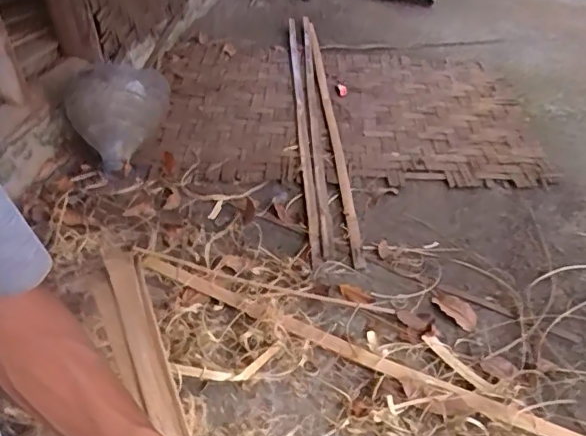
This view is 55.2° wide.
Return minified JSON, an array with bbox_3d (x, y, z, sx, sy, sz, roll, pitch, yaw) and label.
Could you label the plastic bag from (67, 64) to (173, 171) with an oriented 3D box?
[{"bbox_3d":[-0.390,-0.226,1.290,0.231,0.205,0.156,-13,42,-19],"label":"plastic bag"}]

